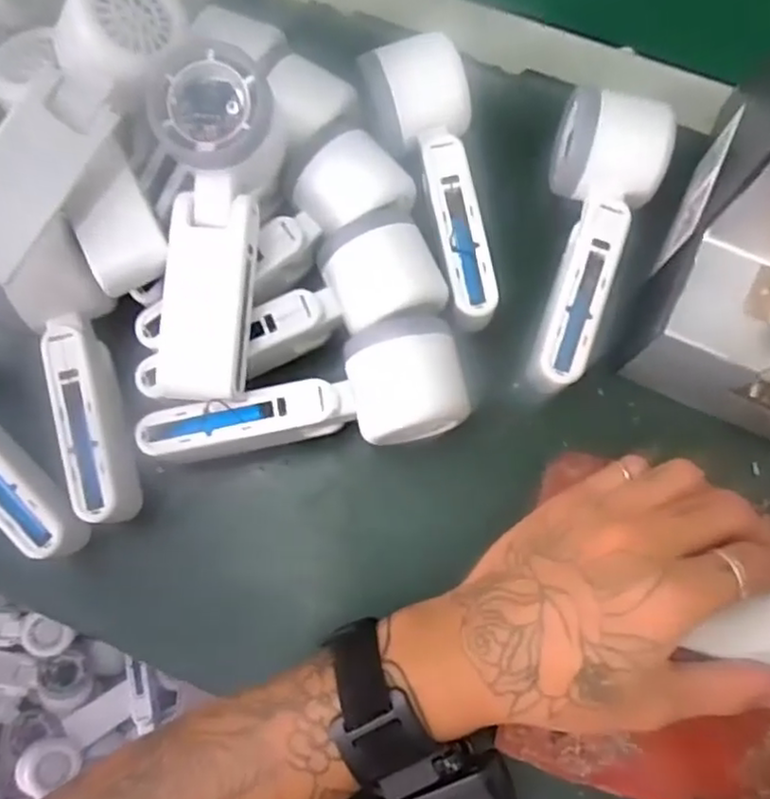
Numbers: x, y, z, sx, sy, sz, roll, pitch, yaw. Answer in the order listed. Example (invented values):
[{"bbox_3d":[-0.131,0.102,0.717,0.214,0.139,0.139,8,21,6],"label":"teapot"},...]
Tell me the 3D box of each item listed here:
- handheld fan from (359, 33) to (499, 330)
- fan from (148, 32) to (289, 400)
[{"bbox_3d":[0.024,-0.114,0.372,0.056,0.055,0.147,-6,77,0],"label":"handheld fan"},{"bbox_3d":[-0.084,-0.083,0.342,0.057,0.054,0.166,4,92,3],"label":"fan"}]

